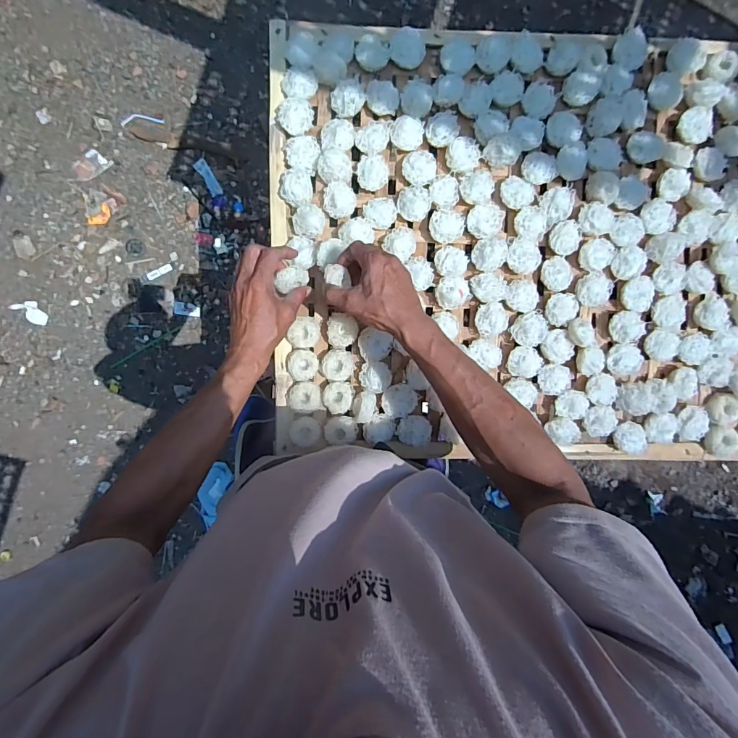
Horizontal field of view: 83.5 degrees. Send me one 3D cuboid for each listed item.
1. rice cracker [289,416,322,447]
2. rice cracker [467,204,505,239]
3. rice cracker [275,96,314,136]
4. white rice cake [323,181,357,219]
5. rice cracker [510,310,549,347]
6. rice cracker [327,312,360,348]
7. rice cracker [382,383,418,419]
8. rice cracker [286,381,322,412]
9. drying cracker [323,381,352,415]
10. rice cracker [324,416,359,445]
[{"bbox_3d":[-0.092,0.092,0.603,0.043,0.012,0.040,0,93,-8],"label":"rice cracker"},{"bbox_3d":[0.166,-0.212,0.587,0.052,0.013,0.046,-37,97,-5],"label":"rice cracker"},{"bbox_3d":[-0.103,-0.354,0.577,0.050,0.011,0.046,0,93,-8],"label":"rice cracker"},{"bbox_3d":[-0.041,-0.238,0.586,0.044,0.016,0.047,5,92,-8],"label":"white rice cake"},{"bbox_3d":[0.233,-0.058,0.591,0.044,0.012,0.052,39,87,-8],"label":"rice cracker"},{"bbox_3d":[-0.038,-0.054,0.596,0.044,0.019,0.048,8,92,-8],"label":"rice cracker"},{"bbox_3d":[0.044,0.046,0.599,0.051,0.012,0.046,-22,96,-6],"label":"rice cracker"},{"bbox_3d":[-0.093,0.040,0.599,0.047,0.014,0.041,3,92,-8],"label":"rice cracker"},{"bbox_3d":[-0.045,0.042,0.596,0.040,0.017,0.045,4,92,-8],"label":"drying cracker"},{"bbox_3d":[-0.040,0.089,0.599,0.046,0.019,0.039,0,93,-8],"label":"rice cracker"}]

